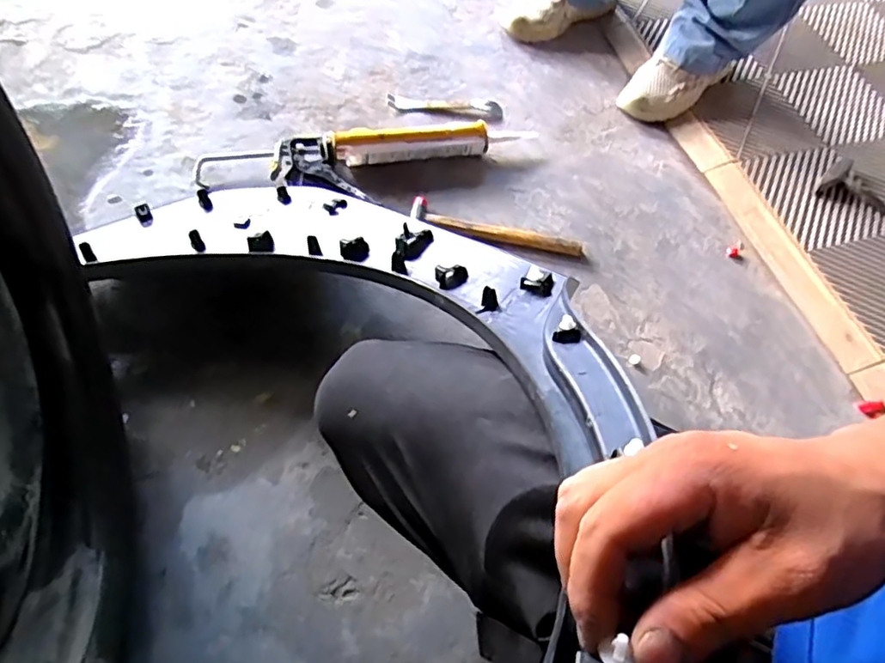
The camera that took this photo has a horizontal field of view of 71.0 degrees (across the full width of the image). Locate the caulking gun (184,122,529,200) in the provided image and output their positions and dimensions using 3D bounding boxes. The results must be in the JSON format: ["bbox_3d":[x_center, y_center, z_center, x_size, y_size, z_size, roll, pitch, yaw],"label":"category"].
[{"bbox_3d":[-0.105,-0.256,0.920,0.509,0.053,0.122,-8,57,-11],"label":"caulking gun"}]

